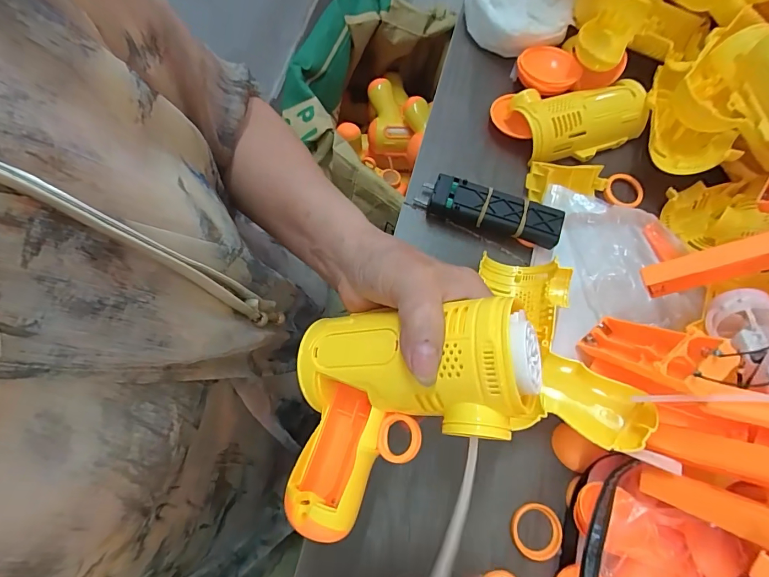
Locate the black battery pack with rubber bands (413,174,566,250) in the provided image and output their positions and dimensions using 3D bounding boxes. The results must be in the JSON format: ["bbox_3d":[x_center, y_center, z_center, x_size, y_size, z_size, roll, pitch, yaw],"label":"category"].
[{"bbox_3d":[0.089,-0.065,0.341,0.118,0.031,0.029,17,74,6],"label":"black battery pack with rubber bands"}]

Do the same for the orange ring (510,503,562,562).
[{"bbox_3d":[0.108,0.174,0.286,0.036,0.004,0.035,1,74,-4],"label":"orange ring"}]

